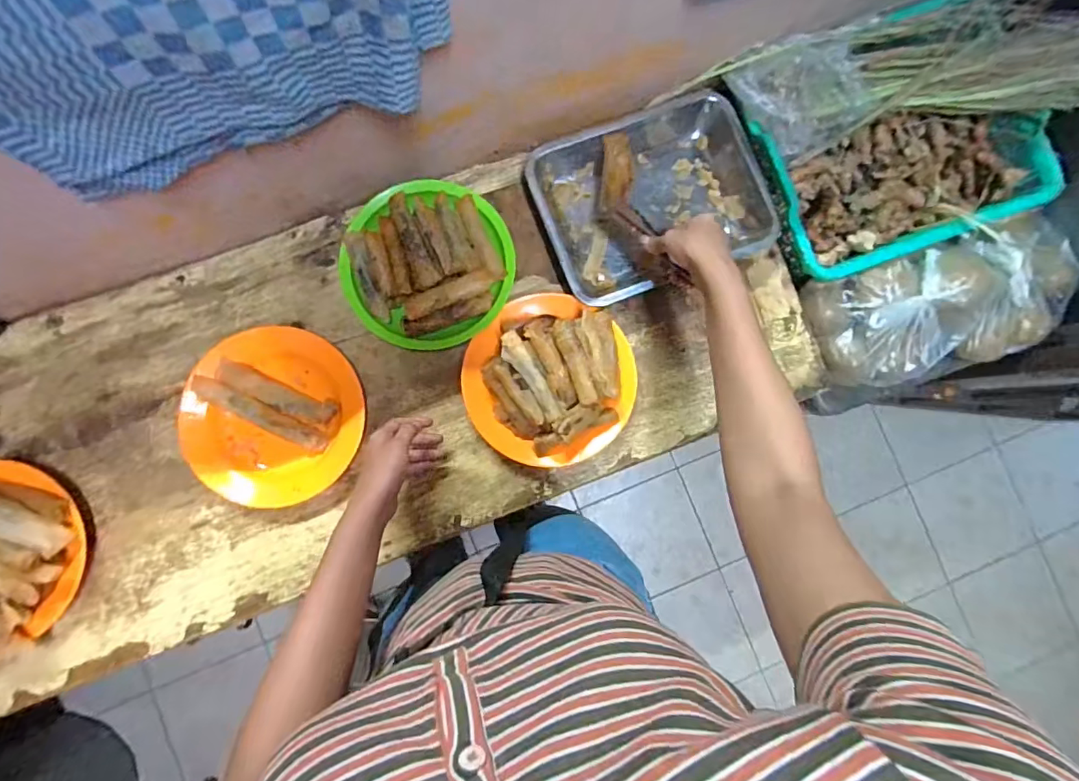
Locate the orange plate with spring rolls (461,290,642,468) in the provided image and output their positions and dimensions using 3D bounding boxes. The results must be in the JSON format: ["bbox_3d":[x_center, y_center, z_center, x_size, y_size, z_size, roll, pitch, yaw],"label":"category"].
[{"bbox_3d":[0.019,-0.010,0.614,0.202,0.067,0.206,0,88,-5],"label":"orange plate with spring rolls"}]

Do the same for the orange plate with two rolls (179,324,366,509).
[{"bbox_3d":[-0.316,0.028,0.601,0.203,0.041,0.199,0,88,-5],"label":"orange plate with two rolls"}]

